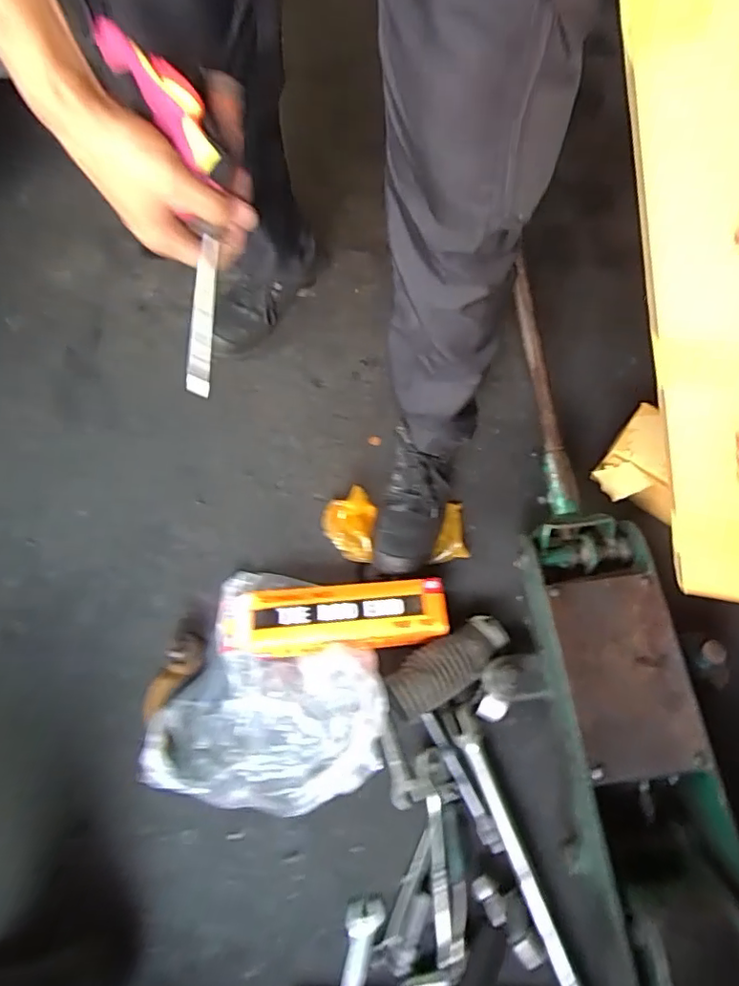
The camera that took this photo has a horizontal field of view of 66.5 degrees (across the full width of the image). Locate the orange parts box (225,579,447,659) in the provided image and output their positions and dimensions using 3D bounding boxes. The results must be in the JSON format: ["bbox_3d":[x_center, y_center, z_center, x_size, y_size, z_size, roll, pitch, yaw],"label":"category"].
[{"bbox_3d":[-0.054,0.181,0.819,0.326,0.051,0.091,-4,69,0],"label":"orange parts box"}]

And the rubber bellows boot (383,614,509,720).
[{"bbox_3d":[0.108,0.236,0.779,0.179,0.057,0.072,-29,71,-9],"label":"rubber bellows boot"}]

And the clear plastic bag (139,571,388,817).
[{"bbox_3d":[-0.134,0.272,0.794,0.314,0.086,0.314,6,69,4],"label":"clear plastic bag"}]

